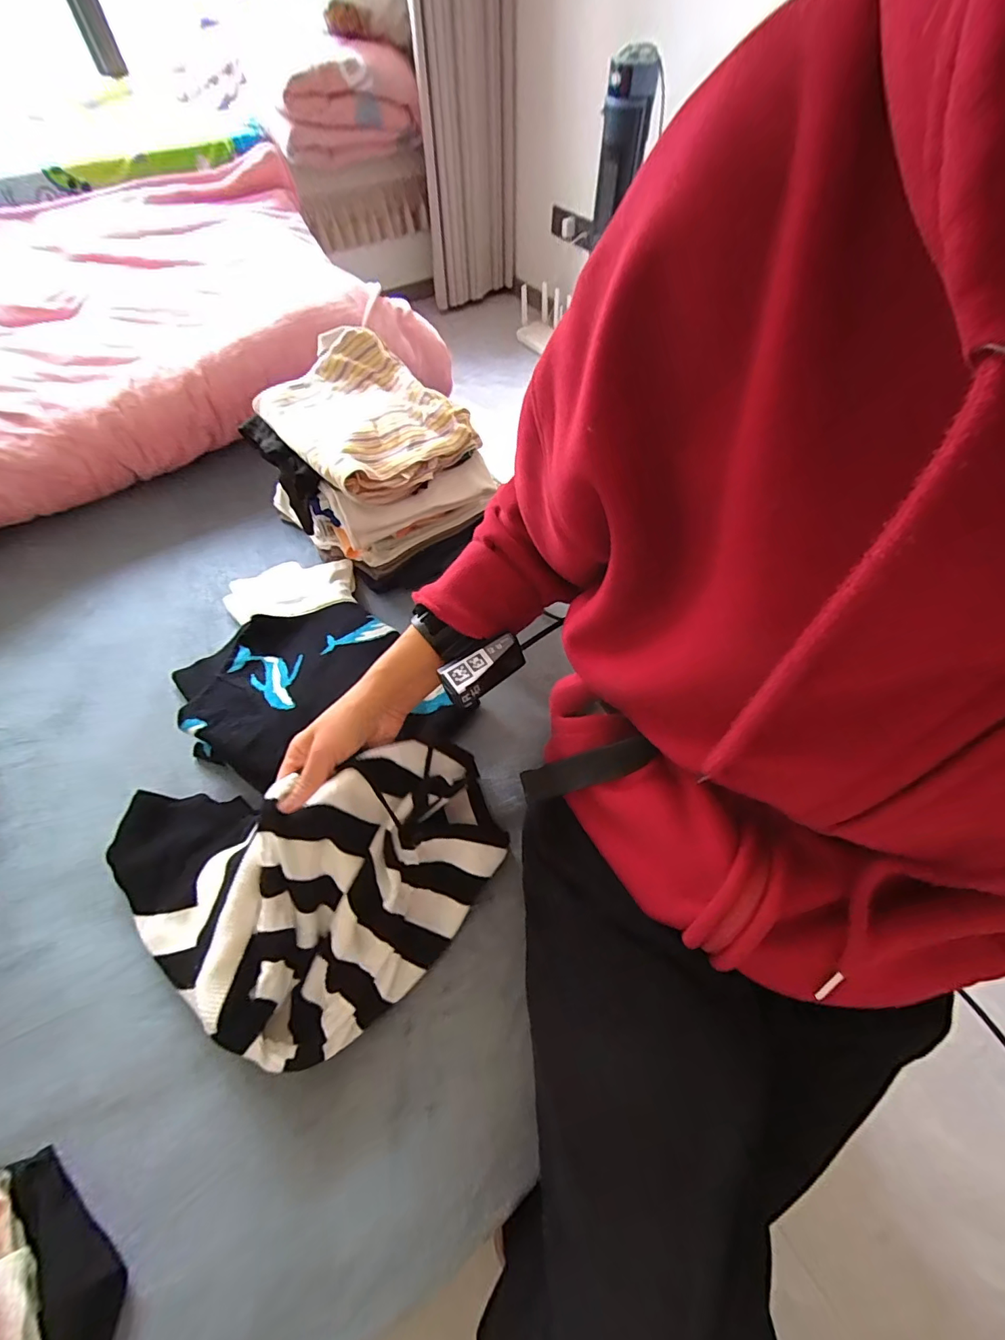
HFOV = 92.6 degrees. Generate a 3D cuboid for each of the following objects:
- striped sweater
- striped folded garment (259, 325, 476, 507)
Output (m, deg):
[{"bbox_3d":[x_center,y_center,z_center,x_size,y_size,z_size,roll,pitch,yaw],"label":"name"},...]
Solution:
[{"bbox_3d":[-0.169,0.176,0.376,0.321,0.115,0.204,-5,58,-2],"label":"striped sweater"},{"bbox_3d":[-0.174,-0.312,0.580,0.191,0.056,0.248,-39,65,-21],"label":"striped folded garment"}]

